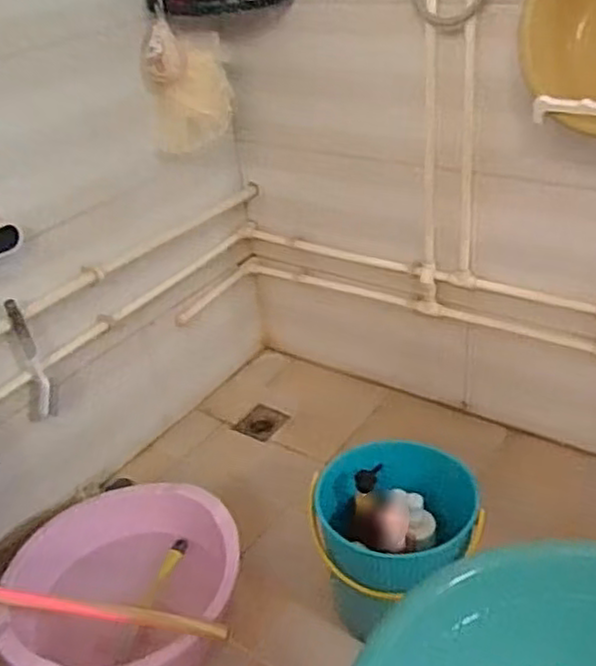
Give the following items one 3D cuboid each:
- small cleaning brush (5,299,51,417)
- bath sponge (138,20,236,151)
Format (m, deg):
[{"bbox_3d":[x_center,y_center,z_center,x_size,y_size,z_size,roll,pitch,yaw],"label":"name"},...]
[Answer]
[{"bbox_3d":[-0.481,0.048,1.271,0.032,0.236,0.022,-22,36,-23],"label":"small cleaning brush"},{"bbox_3d":[-0.216,-0.488,1.432,0.171,0.234,0.051,-18,37,-19],"label":"bath sponge"}]

